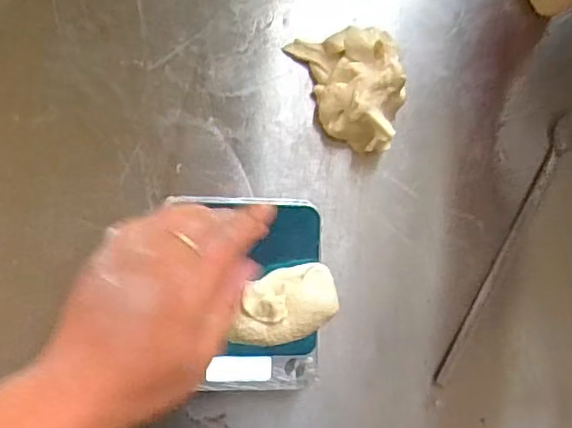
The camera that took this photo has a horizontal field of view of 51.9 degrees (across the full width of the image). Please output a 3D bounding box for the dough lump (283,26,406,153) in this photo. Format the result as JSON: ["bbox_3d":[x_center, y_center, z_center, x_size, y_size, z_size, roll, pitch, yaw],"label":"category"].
[{"bbox_3d":[0.050,-0.088,0.405,0.059,0.033,0.088,-23,94,-5],"label":"dough lump"}]

